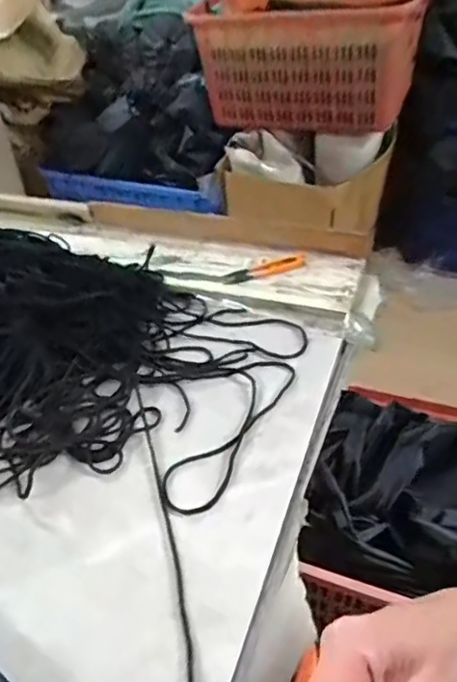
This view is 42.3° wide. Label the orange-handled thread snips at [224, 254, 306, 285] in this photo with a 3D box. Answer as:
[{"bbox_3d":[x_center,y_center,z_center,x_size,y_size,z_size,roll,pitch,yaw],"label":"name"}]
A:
[{"bbox_3d":[0.043,-0.086,0.704,0.103,0.010,0.022,-14,40,-13],"label":"orange-handled thread snips"}]

